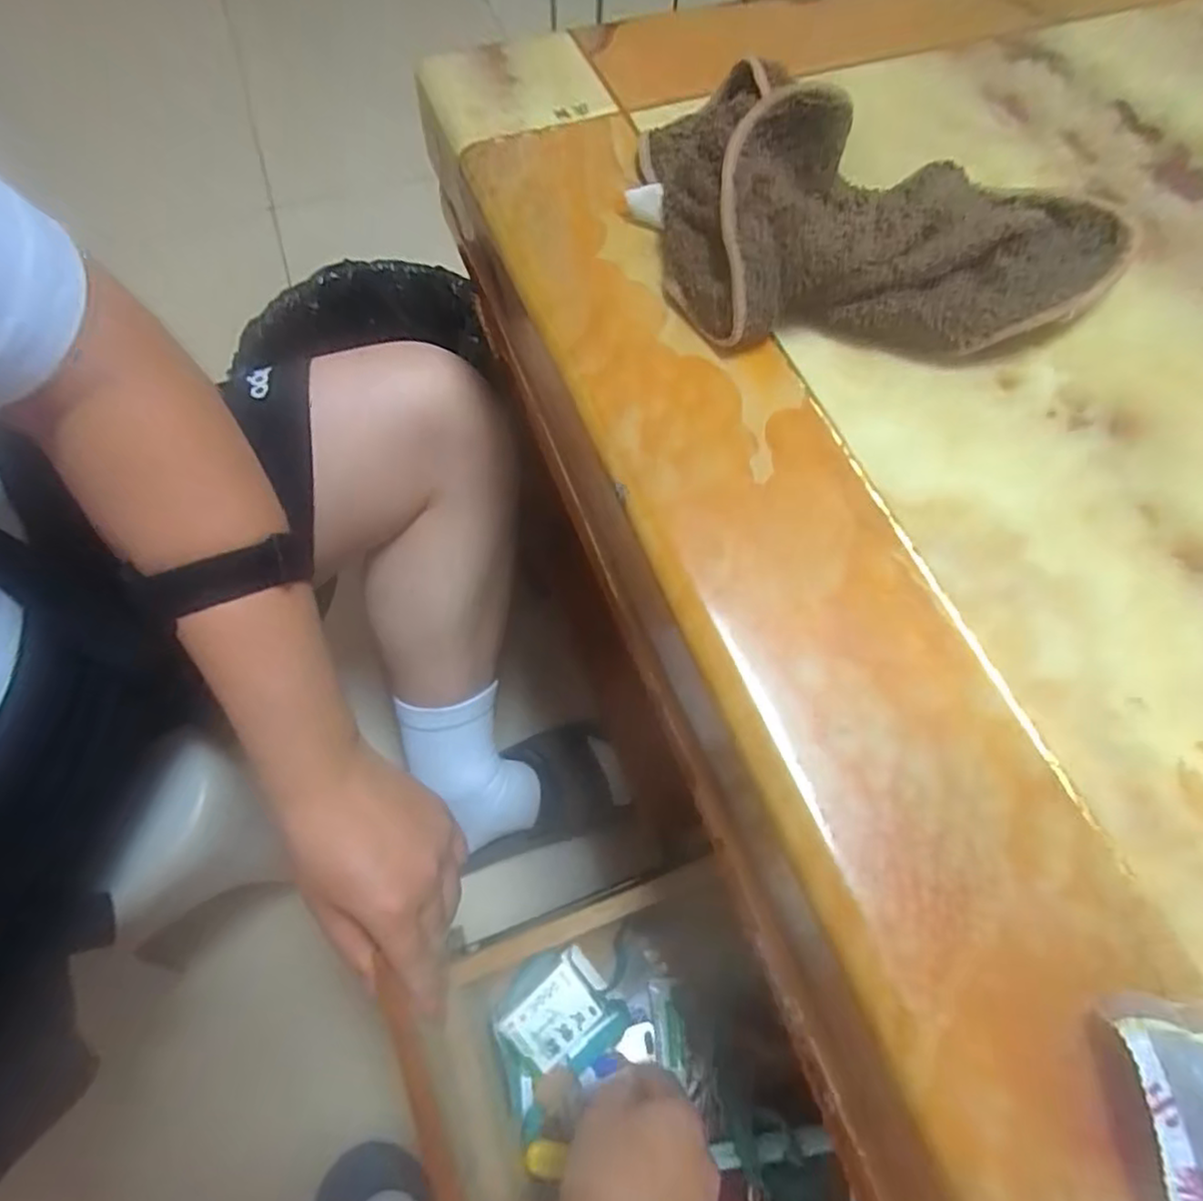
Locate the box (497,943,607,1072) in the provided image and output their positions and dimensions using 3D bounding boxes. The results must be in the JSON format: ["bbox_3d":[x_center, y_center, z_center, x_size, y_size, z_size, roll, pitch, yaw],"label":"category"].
[{"bbox_3d":[-0.029,0.273,0.437,0.067,0.022,0.042,-42,73,-18],"label":"box"}]

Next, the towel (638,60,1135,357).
[{"bbox_3d":[0.138,-0.189,0.306,0.220,0.054,0.151,2,66,-1],"label":"towel"}]

